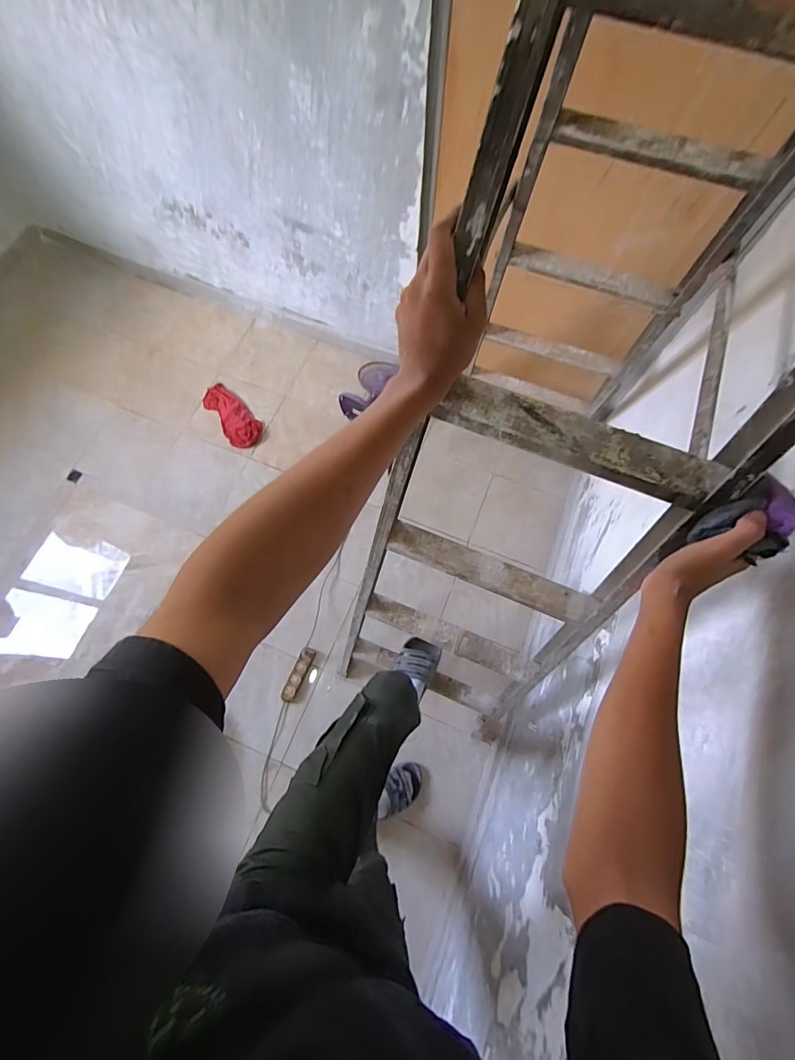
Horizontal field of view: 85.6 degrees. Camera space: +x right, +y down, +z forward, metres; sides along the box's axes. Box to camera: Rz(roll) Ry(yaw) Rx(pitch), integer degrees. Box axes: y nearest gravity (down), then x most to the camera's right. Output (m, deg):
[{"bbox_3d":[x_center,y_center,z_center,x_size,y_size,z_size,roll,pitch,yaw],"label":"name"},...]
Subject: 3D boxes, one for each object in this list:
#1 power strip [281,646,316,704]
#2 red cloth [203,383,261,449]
[{"bbox_3d":[-0.313,0.459,1.359,0.046,0.026,0.173,24,73,7],"label":"power strip"},{"bbox_3d":[-0.632,-0.439,1.645,0.126,0.031,0.297,-35,76,-11],"label":"red cloth"}]

